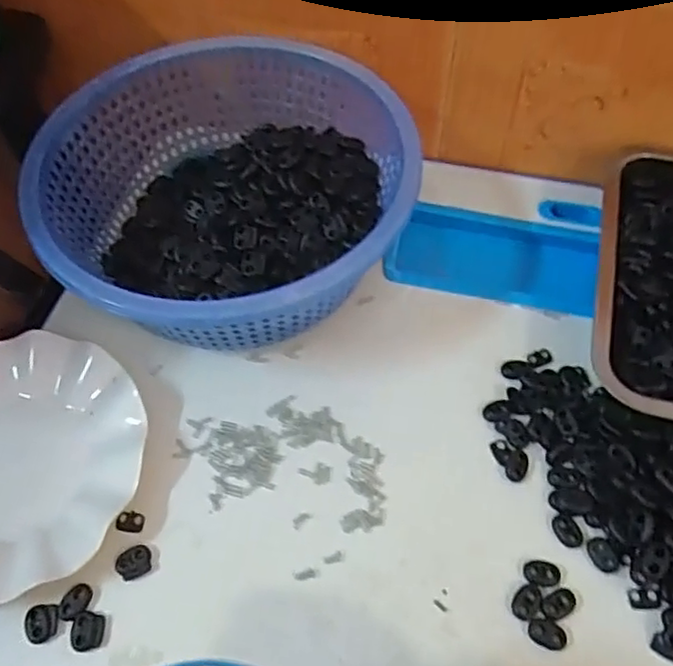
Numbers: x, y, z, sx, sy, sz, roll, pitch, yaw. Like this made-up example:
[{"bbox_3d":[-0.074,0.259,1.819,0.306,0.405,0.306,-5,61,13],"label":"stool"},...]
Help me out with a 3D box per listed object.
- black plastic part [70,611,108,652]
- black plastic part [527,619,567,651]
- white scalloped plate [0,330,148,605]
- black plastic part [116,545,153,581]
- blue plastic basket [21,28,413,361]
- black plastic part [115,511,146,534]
[{"bbox_3d":[-0.148,0.177,0.369,0.018,0.005,0.021,11,59,8],"label":"black plastic part"},{"bbox_3d":[0.123,0.175,0.362,0.022,0.004,0.014,14,60,9],"label":"black plastic part"},{"bbox_3d":[-0.222,0.081,0.416,0.176,0.023,0.177,0,58,1],"label":"white scalloped plate"},{"bbox_3d":[-0.127,0.144,0.389,0.021,0.007,0.017,-21,60,-11],"label":"black plastic part"},{"bbox_3d":[-0.080,-0.104,0.478,0.262,0.099,0.252,0,58,1],"label":"blue plastic basket"},{"bbox_3d":[-0.134,0.122,0.403,0.016,0.007,0.013,4,58,3],"label":"black plastic part"}]

